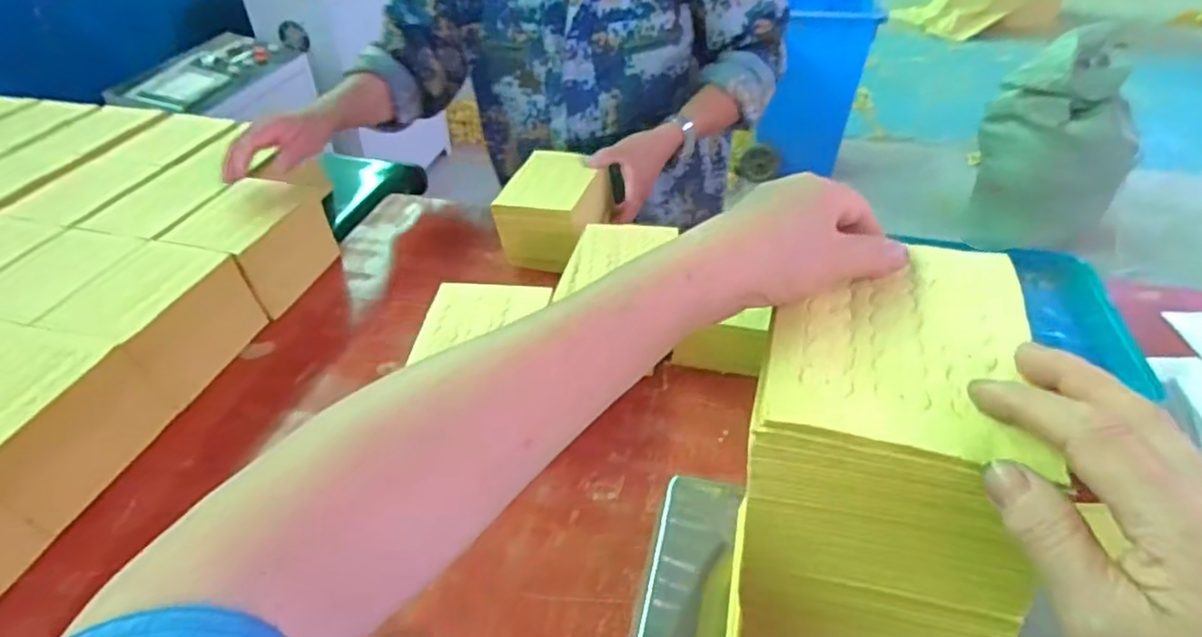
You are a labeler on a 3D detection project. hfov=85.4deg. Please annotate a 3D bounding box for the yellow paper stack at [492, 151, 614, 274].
[{"bbox_3d":[-0.062,-0.157,0.918,0.124,0.091,0.164,9,41,12],"label":"yellow paper stack"}]

